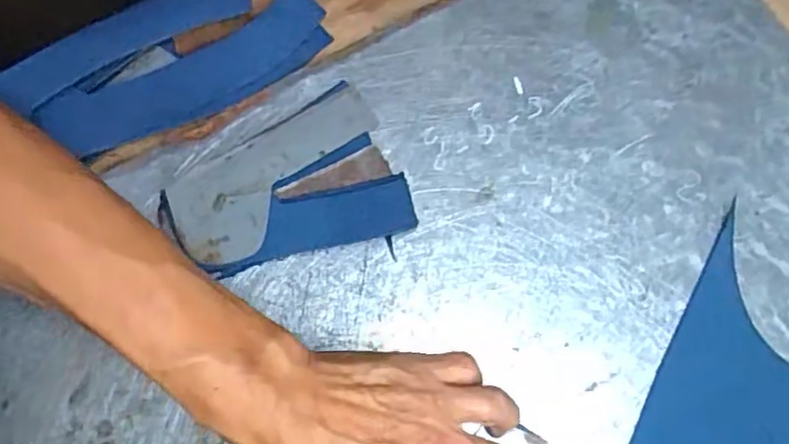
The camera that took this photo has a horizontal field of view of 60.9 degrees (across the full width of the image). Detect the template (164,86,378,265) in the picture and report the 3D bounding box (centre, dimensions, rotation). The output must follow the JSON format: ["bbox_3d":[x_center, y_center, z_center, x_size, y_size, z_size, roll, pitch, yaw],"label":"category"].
[{"bbox_3d":[-0.070,-0.030,0.412,0.136,0.006,0.061,-32,75,-12],"label":"template"}]

